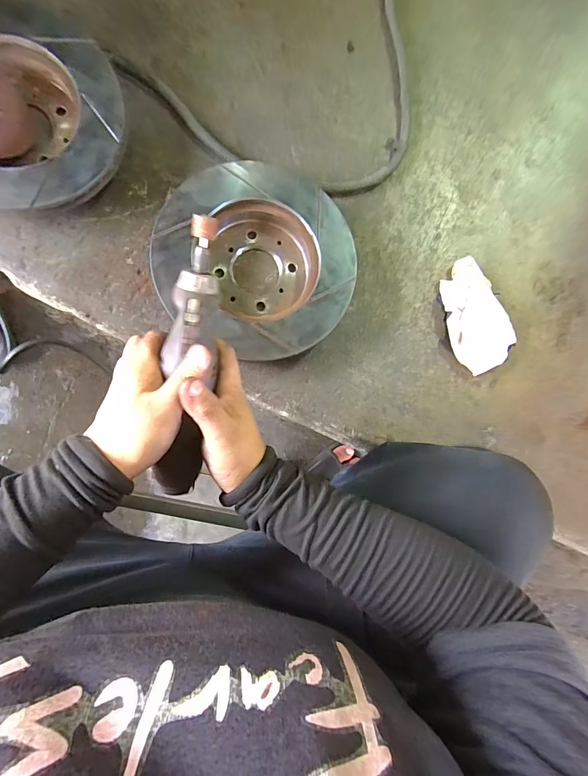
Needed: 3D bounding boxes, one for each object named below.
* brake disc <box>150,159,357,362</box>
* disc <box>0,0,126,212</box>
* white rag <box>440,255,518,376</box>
[{"bbox_3d":[-0.046,-0.171,0.495,0.254,0.051,0.235,1,85,-8],"label":"brake disc"},{"bbox_3d":[-0.340,-0.334,0.457,0.247,0.067,0.266,1,85,-8],"label":"disc"},{"bbox_3d":[0.259,-0.104,0.542,0.081,0.038,0.158,-28,90,-9],"label":"white rag"}]

